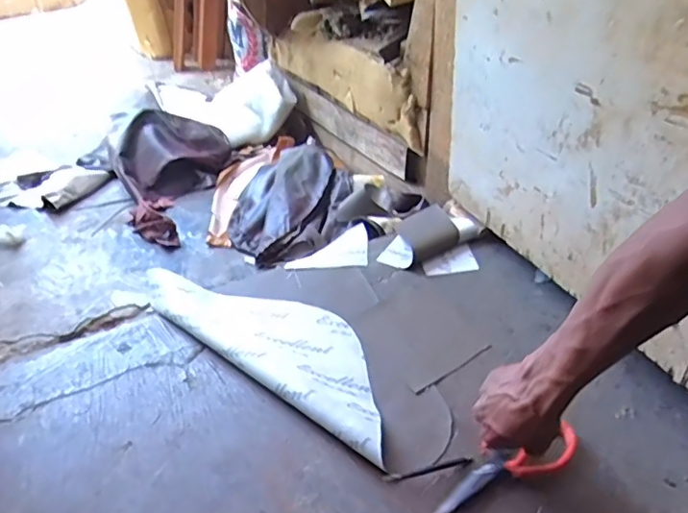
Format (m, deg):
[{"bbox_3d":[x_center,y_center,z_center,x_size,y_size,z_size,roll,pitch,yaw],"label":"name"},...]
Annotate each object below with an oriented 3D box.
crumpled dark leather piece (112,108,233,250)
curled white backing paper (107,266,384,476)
[{"bbox_3d":[-0.450,-0.214,1.378,0.231,0.143,0.396,6,41,9],"label":"crumpled dark leather piece"},{"bbox_3d":[-0.100,0.110,0.820,0.475,0.037,0.172,25,47,28],"label":"curled white backing paper"}]

